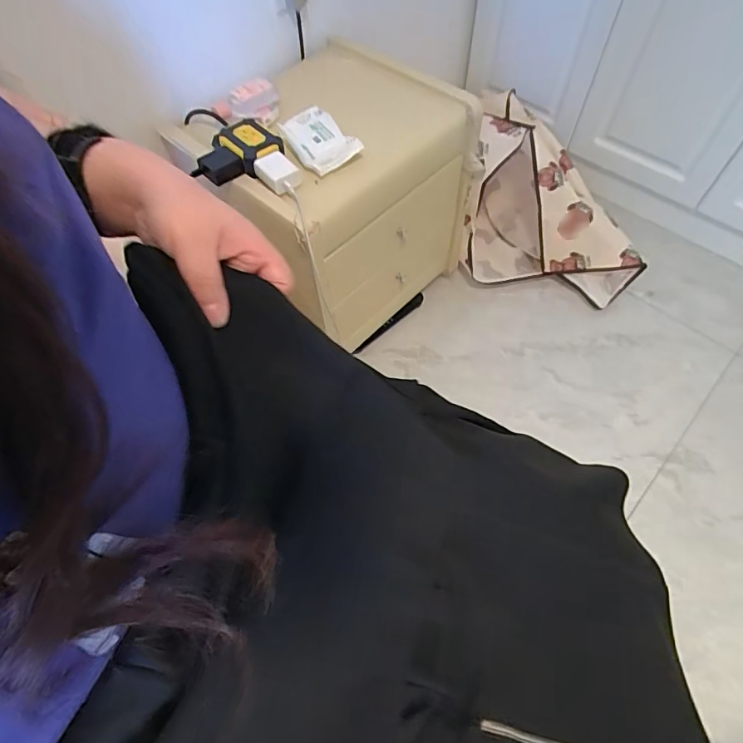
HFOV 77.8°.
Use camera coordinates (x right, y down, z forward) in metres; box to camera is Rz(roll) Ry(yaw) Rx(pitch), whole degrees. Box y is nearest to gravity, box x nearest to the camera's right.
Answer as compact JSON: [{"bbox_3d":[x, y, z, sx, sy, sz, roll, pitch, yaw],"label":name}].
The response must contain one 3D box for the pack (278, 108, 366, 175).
[{"bbox_3d":[-0.096,-0.397,0.784,0.092,0.025,0.146,-36,65,-17],"label":"pack"}]

